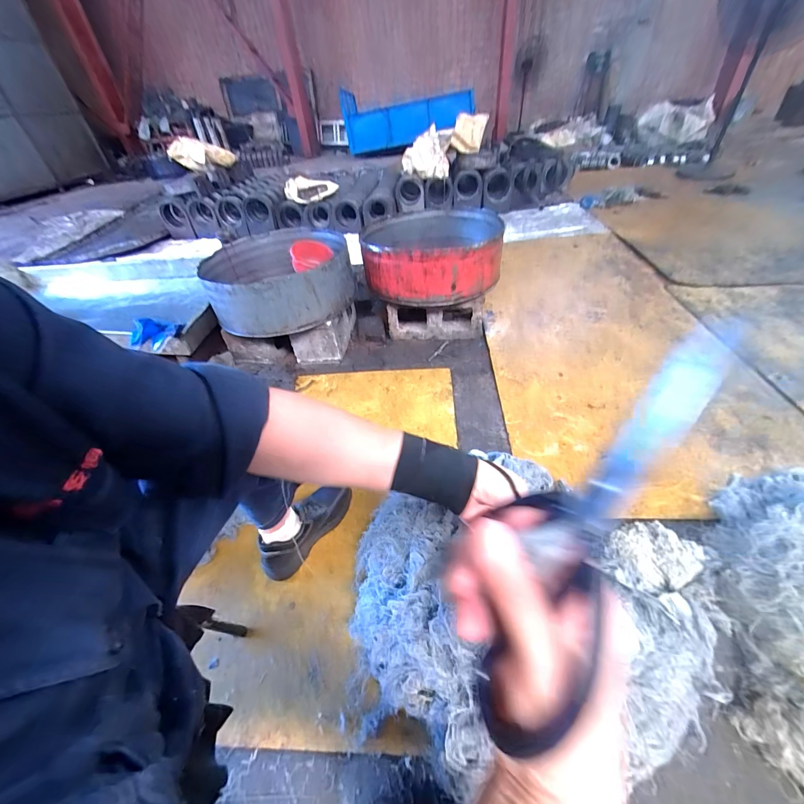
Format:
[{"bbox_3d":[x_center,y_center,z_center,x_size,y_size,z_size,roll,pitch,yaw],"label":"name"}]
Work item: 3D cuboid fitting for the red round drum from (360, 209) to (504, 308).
[{"bbox_3d":[0.122,-0.618,1.430,0.551,0.191,0.565,-3,44,3],"label":"red round drum"}]

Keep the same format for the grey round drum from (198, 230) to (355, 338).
[{"bbox_3d":[-0.488,-0.520,1.425,0.538,0.190,0.625,-11,42,-5],"label":"grey round drum"}]

